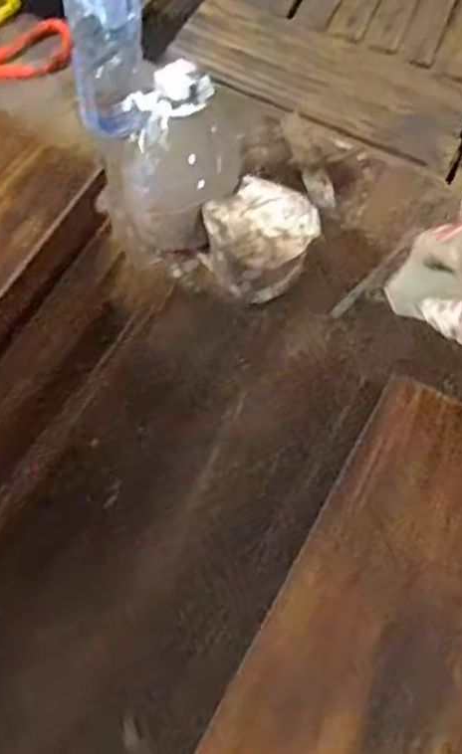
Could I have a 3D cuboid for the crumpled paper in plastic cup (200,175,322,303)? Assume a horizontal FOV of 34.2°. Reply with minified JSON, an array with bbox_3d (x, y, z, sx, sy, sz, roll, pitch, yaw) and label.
[{"bbox_3d":[0.022,-0.102,0.576,0.081,0.054,0.078,-38,68,-21],"label":"crumpled paper in plastic cup"}]

